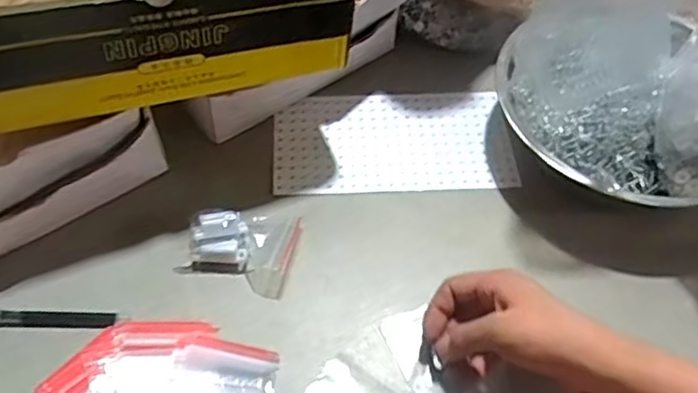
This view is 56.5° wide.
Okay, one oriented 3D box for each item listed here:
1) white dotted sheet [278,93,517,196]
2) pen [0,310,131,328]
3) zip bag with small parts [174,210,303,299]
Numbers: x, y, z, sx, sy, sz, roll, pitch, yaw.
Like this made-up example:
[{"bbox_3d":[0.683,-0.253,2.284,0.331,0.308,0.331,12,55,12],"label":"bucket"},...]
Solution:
[{"bbox_3d":[0.044,-0.057,0.646,0.232,0.007,0.126,-2,54,-3],"label":"white dotted sheet"},{"bbox_3d":[-0.243,0.097,0.513,0.133,0.009,0.016,1,54,-1],"label":"pen"},{"bbox_3d":[-0.091,0.037,0.547,0.087,0.036,0.071,12,55,7],"label":"zip bag with small parts"}]

